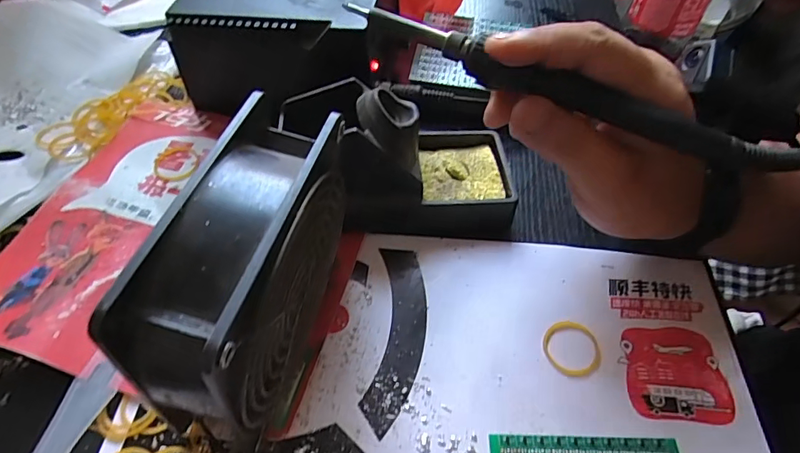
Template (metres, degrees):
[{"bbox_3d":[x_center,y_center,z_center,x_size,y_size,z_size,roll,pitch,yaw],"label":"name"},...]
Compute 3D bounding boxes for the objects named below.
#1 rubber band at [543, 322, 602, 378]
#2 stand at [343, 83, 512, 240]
[{"bbox_3d":[0.096,0.067,0.270,0.031,0.004,0.032,2,52,-3],"label":"rubber band"},{"bbox_3d":[0.020,-0.044,0.307,0.109,0.075,0.076,2,52,-3],"label":"stand"}]

